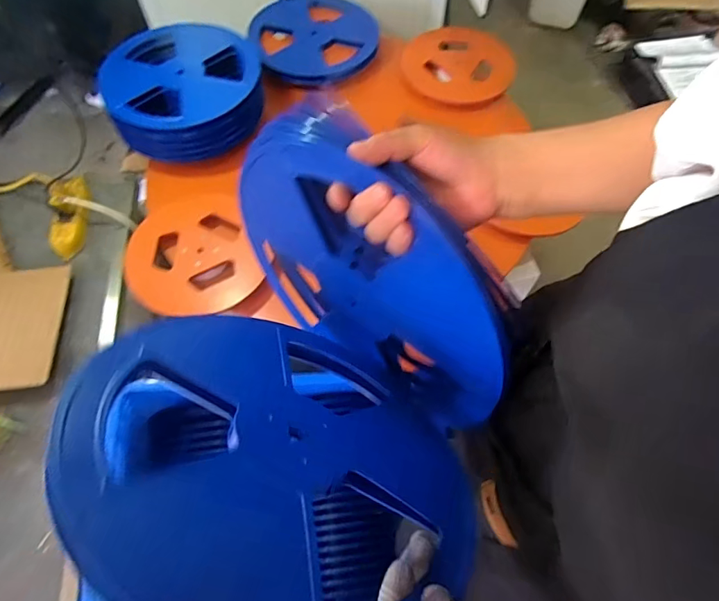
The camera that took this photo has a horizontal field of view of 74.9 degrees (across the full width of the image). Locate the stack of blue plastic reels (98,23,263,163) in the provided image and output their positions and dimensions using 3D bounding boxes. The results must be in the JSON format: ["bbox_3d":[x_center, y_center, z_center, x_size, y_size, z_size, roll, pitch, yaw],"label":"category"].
[{"bbox_3d":[-0.375,-0.468,1.030,0.320,0.105,0.333,-8,63,-5],"label":"stack of blue plastic reels"}]

